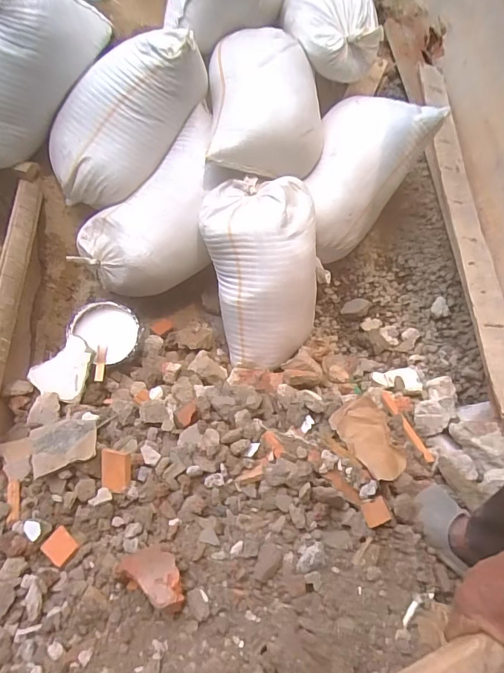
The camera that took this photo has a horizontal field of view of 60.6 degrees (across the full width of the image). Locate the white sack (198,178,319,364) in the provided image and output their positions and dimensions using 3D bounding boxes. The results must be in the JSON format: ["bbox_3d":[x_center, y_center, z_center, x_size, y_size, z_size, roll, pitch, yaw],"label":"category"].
[{"bbox_3d":[0.037,-0.158,1.184,0.276,0.510,0.200,0,23,16],"label":"white sack"}]

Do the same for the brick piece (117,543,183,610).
[{"bbox_3d":[-0.159,0.407,0.727,0.121,0.052,0.071,23,39,31],"label":"brick piece"}]

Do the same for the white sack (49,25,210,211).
[{"bbox_3d":[-0.340,-0.581,1.207,0.520,0.290,0.210,-45,46,6],"label":"white sack"}]

